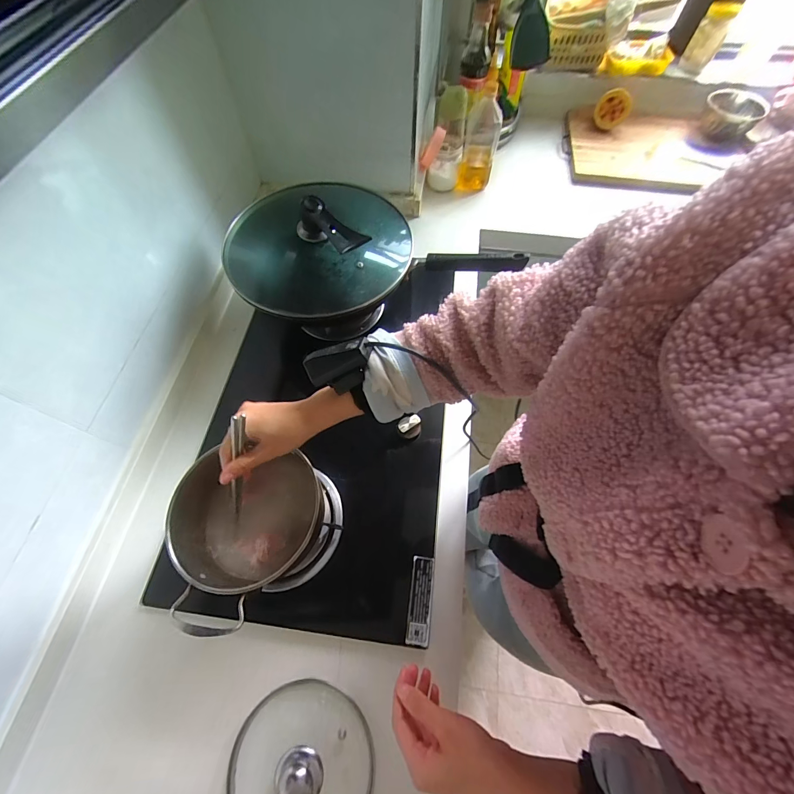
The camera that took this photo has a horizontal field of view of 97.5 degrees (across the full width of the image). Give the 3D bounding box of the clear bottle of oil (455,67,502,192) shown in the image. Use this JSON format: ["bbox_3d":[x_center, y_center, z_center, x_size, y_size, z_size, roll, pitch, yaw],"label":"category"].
[{"bbox_3d":[0.211,-0.645,0.866,0.082,0.226,0.083,11,65,4],"label":"clear bottle of oil"}]

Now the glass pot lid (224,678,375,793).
[{"bbox_3d":[-0.118,0.454,0.412,0.169,0.039,0.172,1,65,-1],"label":"glass pot lid"}]

